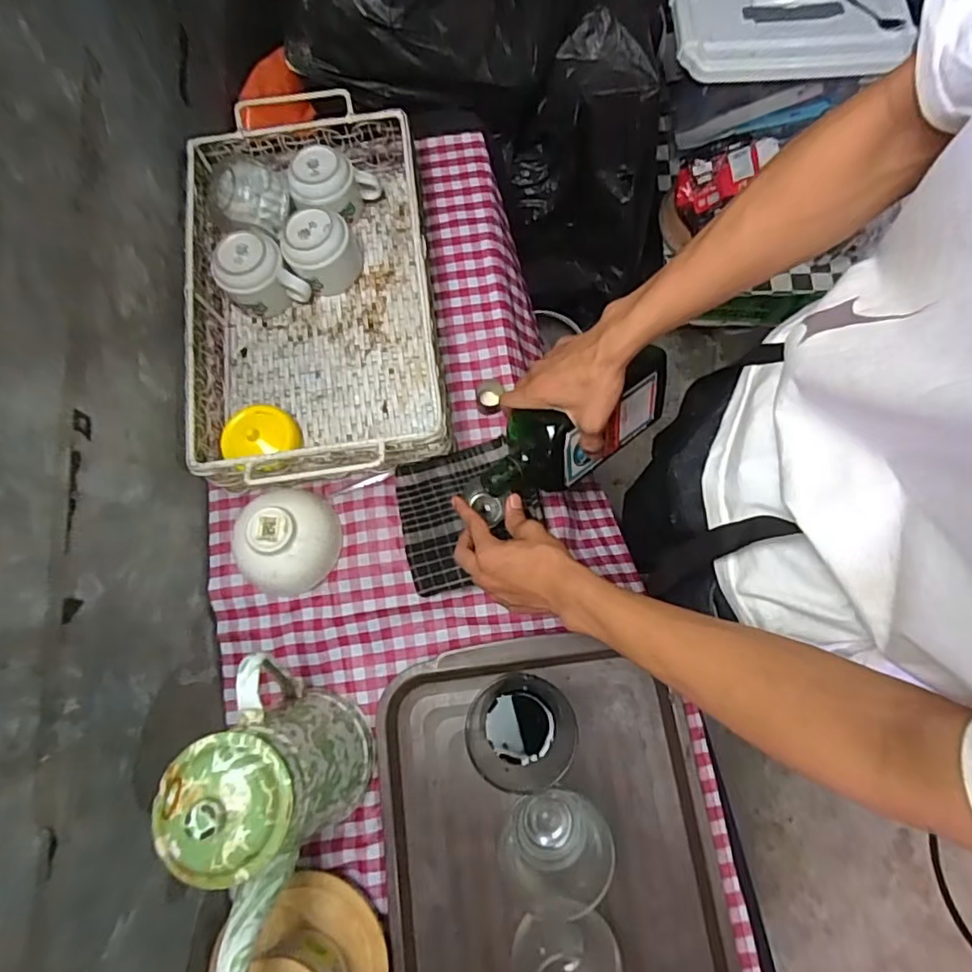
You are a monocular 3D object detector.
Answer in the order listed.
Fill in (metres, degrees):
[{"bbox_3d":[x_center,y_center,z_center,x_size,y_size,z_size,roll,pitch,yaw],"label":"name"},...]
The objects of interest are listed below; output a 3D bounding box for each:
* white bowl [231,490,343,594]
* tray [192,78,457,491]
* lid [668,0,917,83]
[{"bbox_3d":[-0.205,0.053,0.575,0.096,0.062,0.109,22,75,8],"label":"white bowl"},{"bbox_3d":[-0.189,-0.210,0.627,0.250,0.089,0.401,-8,73,0],"label":"tray"},{"bbox_3d":[0.511,-0.807,0.973,0.369,0.051,0.231,-2,73,1],"label":"lid"}]

